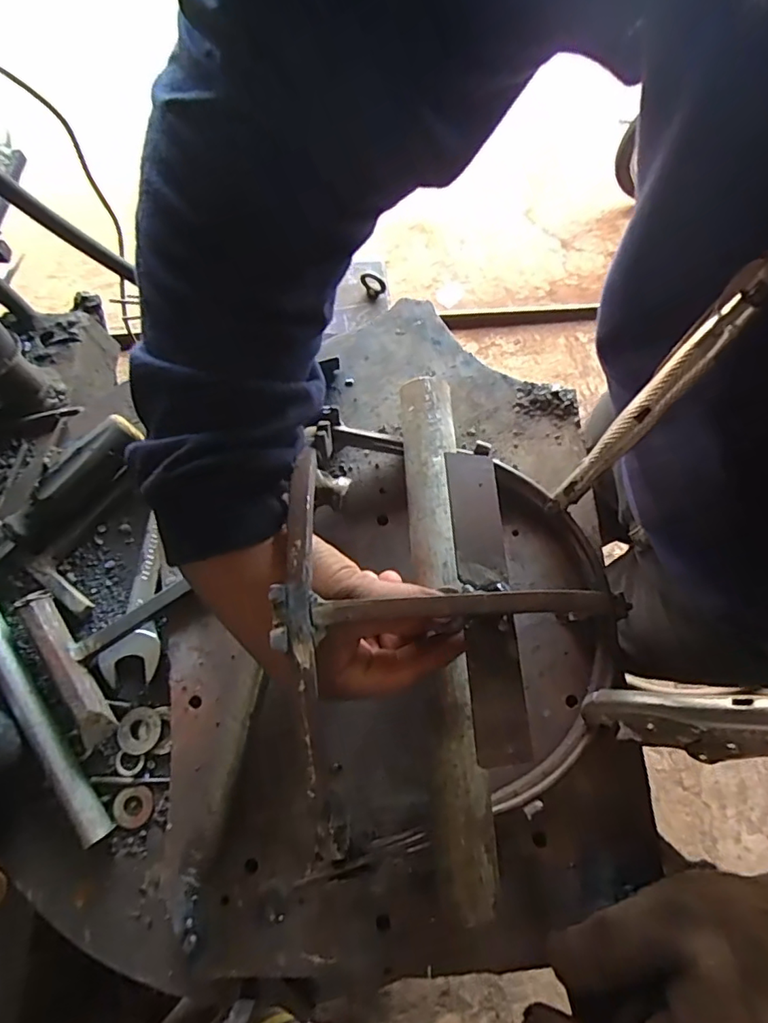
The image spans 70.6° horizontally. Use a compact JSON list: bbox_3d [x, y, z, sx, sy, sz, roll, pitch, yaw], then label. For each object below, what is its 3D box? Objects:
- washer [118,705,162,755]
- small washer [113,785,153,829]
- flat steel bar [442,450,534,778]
[{"bbox_3d":[-0.153,0.136,0.338,0.026,0.004,0.026,1,71,-2],"label":"washer"},{"bbox_3d":[-0.153,0.180,0.329,0.024,0.004,0.022,1,71,-2],"label":"small washer"},{"bbox_3d":[0.047,0.039,0.250,0.024,0.006,0.142,-3,72,-4],"label":"flat steel bar"}]

